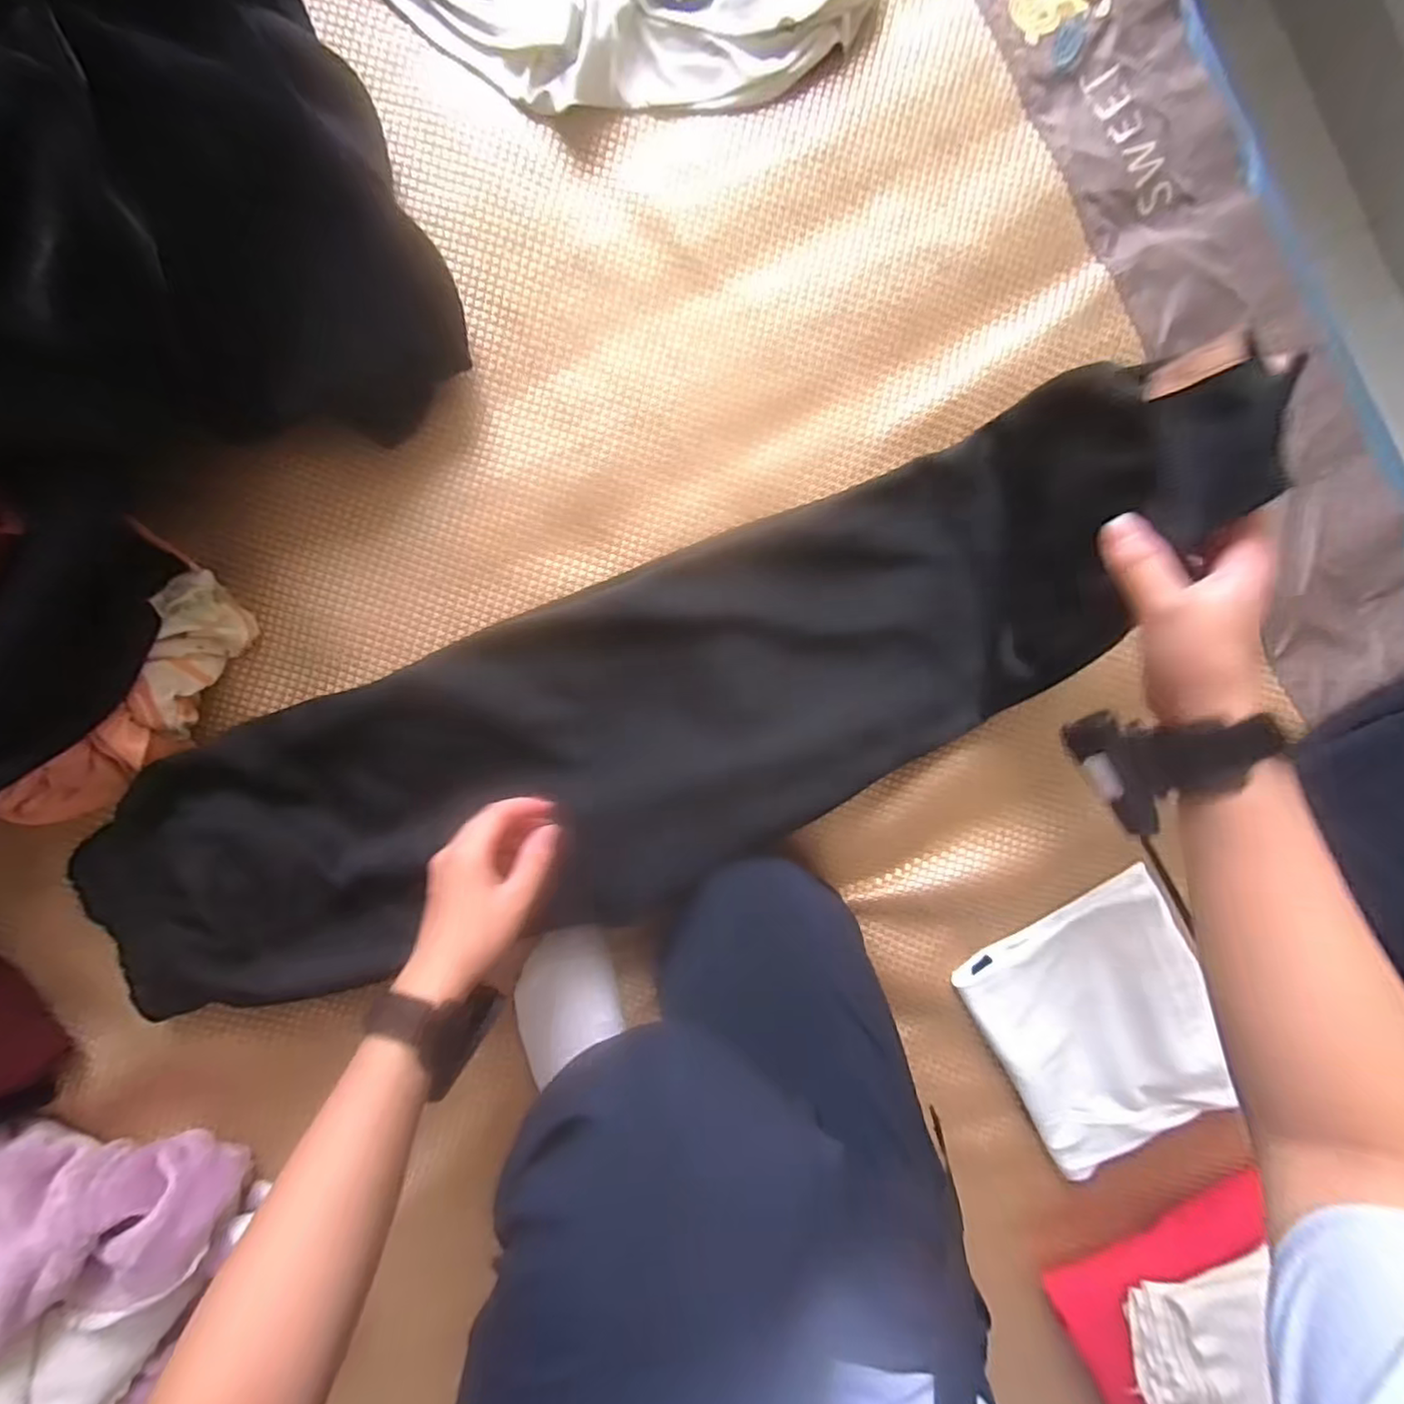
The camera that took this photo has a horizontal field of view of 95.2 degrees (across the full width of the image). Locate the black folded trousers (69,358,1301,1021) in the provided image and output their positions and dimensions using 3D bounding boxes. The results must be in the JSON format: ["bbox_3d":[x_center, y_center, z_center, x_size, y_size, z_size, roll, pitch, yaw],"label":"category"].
[{"bbox_3d":[-0.061,0.036,0.417,0.708,0.210,0.246,-17,96,1],"label":"black folded trousers"}]

